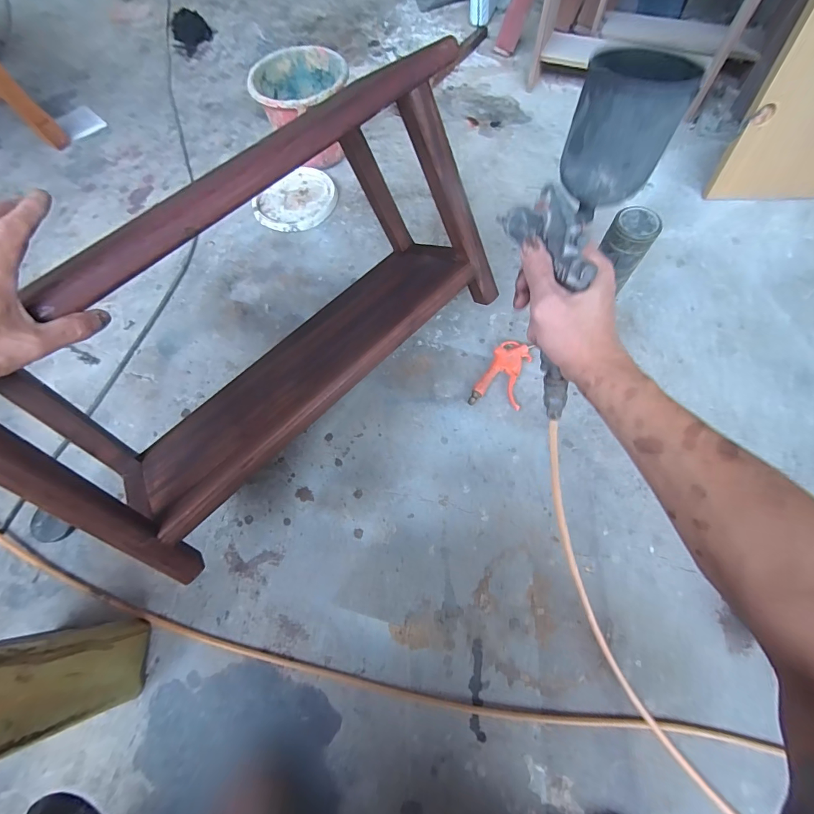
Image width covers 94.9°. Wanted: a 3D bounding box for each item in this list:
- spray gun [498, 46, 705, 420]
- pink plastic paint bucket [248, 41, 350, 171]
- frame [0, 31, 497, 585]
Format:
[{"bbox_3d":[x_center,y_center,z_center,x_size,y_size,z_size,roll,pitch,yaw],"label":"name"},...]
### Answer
[{"bbox_3d":[0.140,-0.135,0.334,0.099,0.100,0.284,10,115,5],"label":"spray gun"},{"bbox_3d":[-0.243,-0.716,0.914,0.191,0.182,0.203,-1,68,3],"label":"pink plastic paint bucket"},{"bbox_3d":[-0.185,-0.133,0.531,0.659,0.332,0.212,-46,45,-12],"label":"frame"}]

